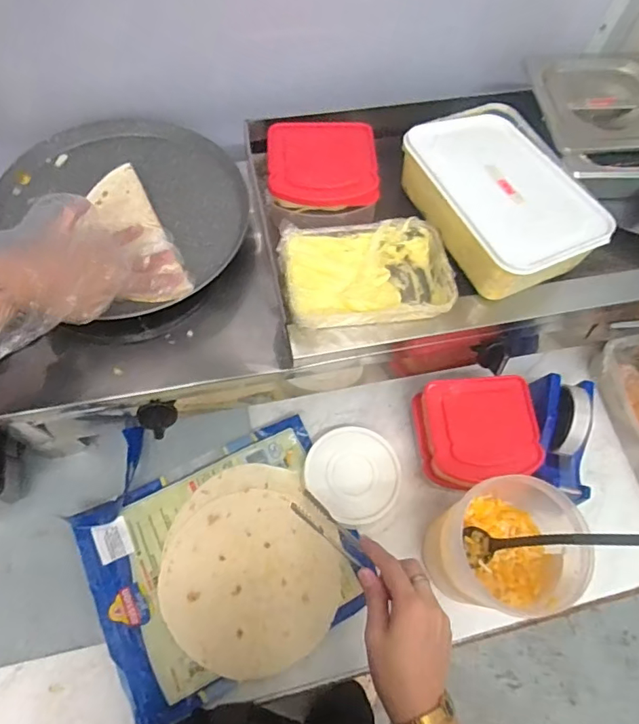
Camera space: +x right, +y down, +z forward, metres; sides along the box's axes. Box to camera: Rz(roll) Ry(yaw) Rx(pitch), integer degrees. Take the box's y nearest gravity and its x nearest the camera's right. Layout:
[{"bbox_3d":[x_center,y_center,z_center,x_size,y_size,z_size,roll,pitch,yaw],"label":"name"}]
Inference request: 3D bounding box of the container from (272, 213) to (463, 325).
[{"bbox_3d":[0.050,-0.094,0.534,0.175,0.036,0.120,-5,66,-6],"label":"container"}]

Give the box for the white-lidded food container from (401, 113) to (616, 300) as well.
[{"bbox_3d":[0.195,-0.178,0.550,0.148,0.067,0.214,-21,68,-13],"label":"white-lidded food container"}]

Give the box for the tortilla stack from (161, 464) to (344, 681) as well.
[{"bbox_3d":[-0.077,0.234,0.574,0.197,0.012,0.216,-1,65,-4],"label":"tortilla stack"}]

